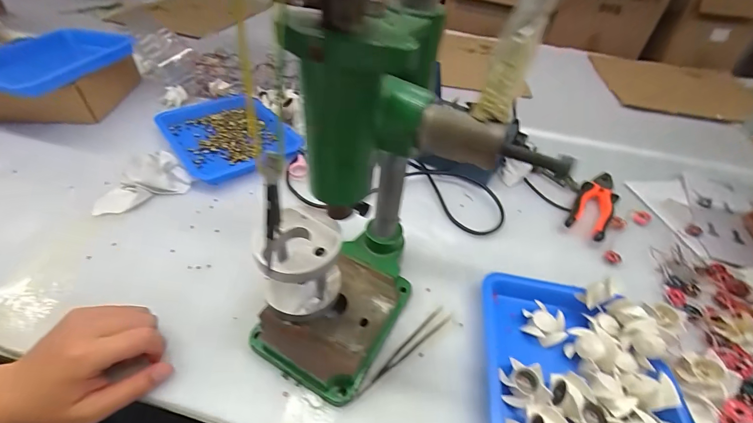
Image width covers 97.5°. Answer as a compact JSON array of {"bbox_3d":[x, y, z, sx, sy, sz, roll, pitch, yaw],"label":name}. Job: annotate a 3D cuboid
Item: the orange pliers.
[{"bbox_3d":[0.338,-0.018,0.507,0.051,0.025,0.180,31,49,23],"label":"orange pliers"}]

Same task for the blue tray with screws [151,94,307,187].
[{"bbox_3d":[-0.253,-0.134,0.565,0.178,0.033,0.231,-26,53,-29],"label":"blue tray with screws"}]

